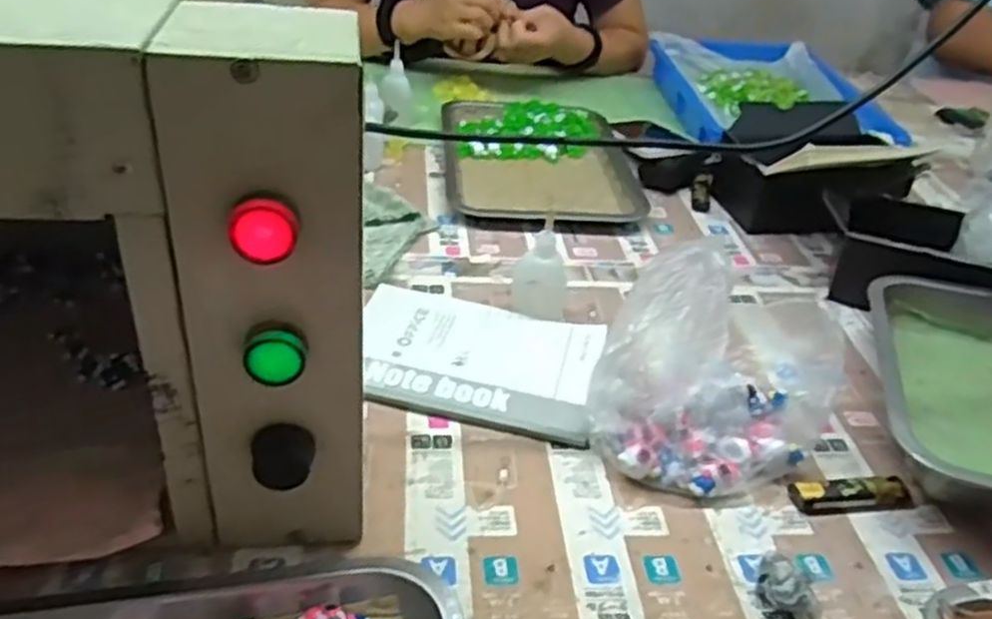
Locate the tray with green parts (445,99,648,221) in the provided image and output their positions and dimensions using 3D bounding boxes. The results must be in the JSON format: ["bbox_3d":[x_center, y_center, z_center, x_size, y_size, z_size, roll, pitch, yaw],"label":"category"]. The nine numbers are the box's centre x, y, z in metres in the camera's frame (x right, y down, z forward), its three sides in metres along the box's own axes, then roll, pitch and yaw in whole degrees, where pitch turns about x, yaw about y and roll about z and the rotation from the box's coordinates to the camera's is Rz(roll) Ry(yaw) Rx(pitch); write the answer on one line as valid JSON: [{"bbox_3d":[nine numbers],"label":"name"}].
[{"bbox_3d":[0.048,-0.188,0.929,0.210,0.028,0.280,2,35,-6],"label":"tray with green parts"}]

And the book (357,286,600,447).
[{"bbox_3d":[-0.015,0.033,0.613,0.184,0.015,0.141,10,35,6],"label":"book"}]

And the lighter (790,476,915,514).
[{"bbox_3d":[0.235,0.123,0.527,0.079,0.014,0.024,2,35,-6],"label":"lighter"}]

